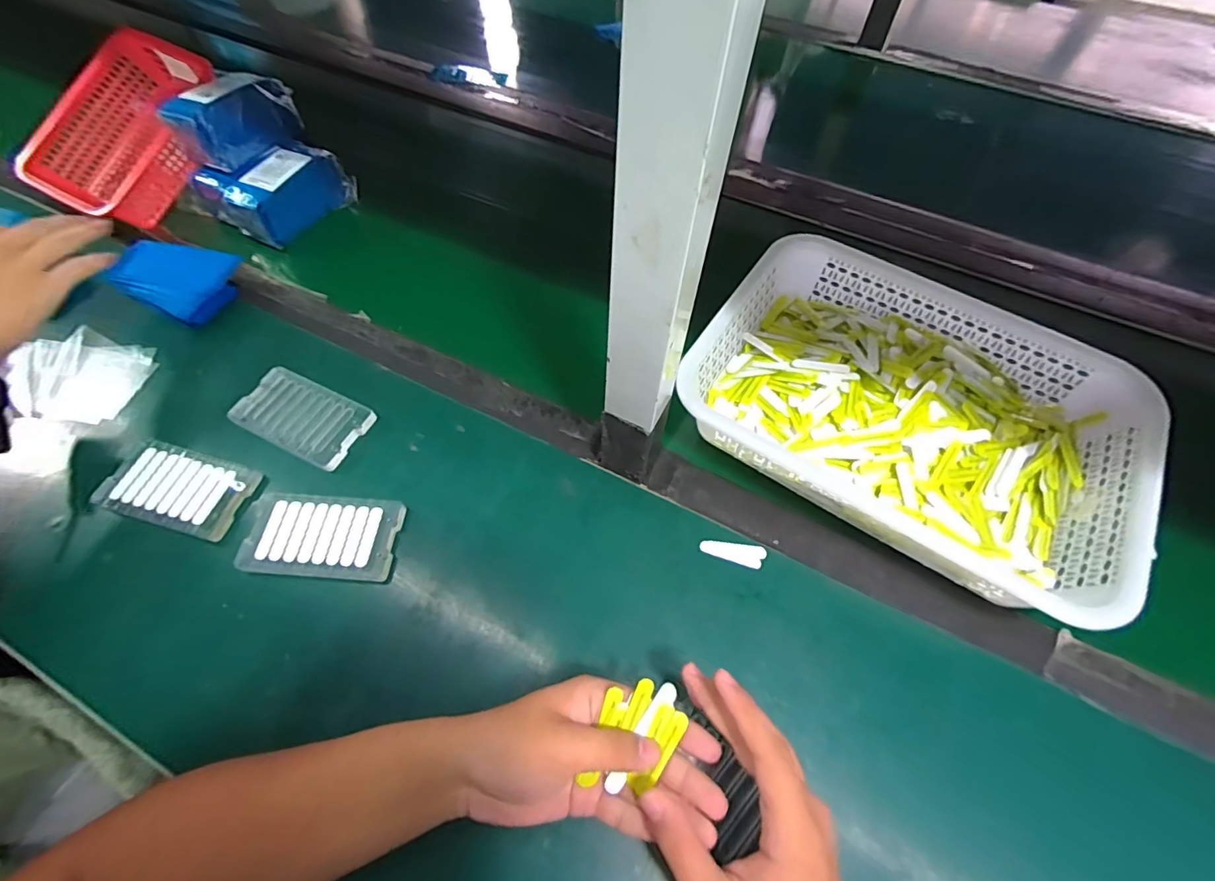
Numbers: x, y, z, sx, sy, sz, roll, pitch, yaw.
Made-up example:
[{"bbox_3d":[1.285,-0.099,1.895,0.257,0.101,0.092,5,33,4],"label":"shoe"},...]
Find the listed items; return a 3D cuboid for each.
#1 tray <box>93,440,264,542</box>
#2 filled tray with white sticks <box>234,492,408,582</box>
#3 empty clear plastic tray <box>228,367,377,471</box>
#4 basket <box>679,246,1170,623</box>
[{"bbox_3d":[-0.381,0.041,0.454,0.123,0.013,0.070,12,60,6],"label":"tray"},{"bbox_3d":[-0.243,0.080,0.436,0.125,0.014,0.068,3,60,1],"label":"filled tray with white sticks"},{"bbox_3d":[-0.291,-0.024,0.493,0.116,0.017,0.073,24,62,12],"label":"empty clear plastic tray"},{"bbox_3d":[0.265,-0.029,0.469,0.355,0.078,0.253,31,64,15],"label":"basket"}]

